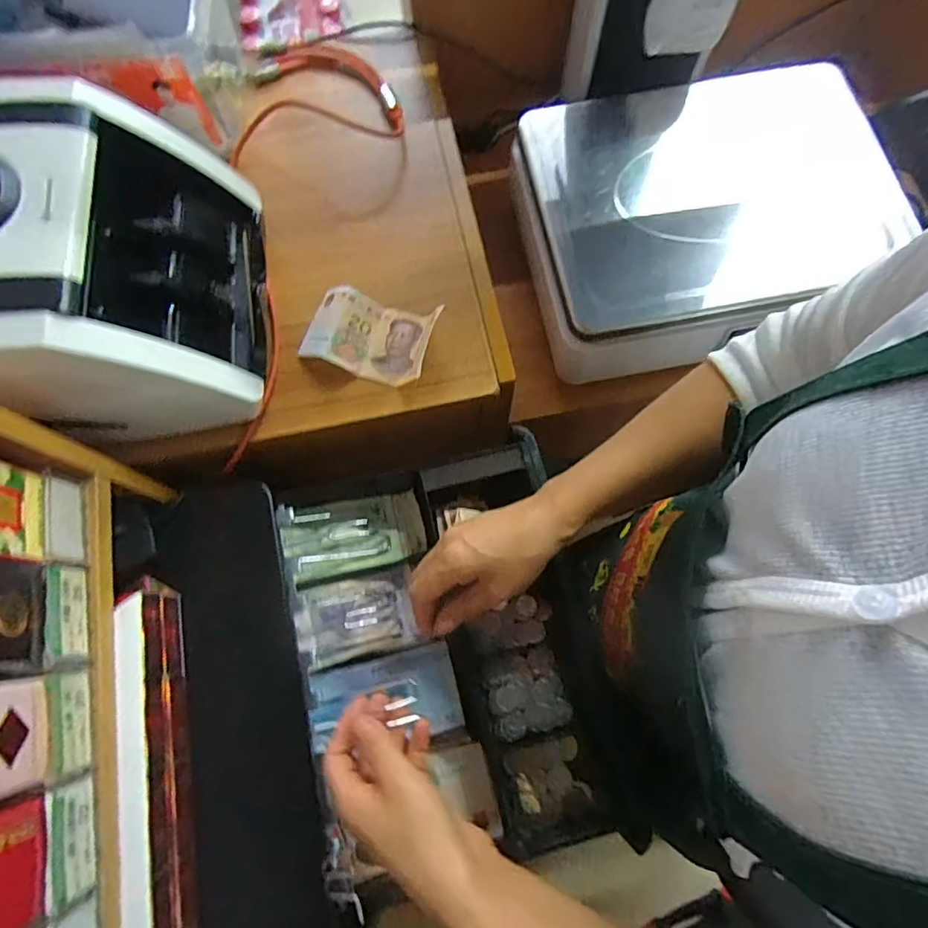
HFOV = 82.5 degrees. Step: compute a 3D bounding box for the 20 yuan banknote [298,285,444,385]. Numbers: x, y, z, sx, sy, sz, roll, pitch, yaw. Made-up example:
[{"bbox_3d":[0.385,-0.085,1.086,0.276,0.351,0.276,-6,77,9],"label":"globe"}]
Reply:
[{"bbox_3d":[-0.081,-0.113,0.458,0.108,0.028,0.070,17,73,6],"label":"20 yuan banknote"}]

